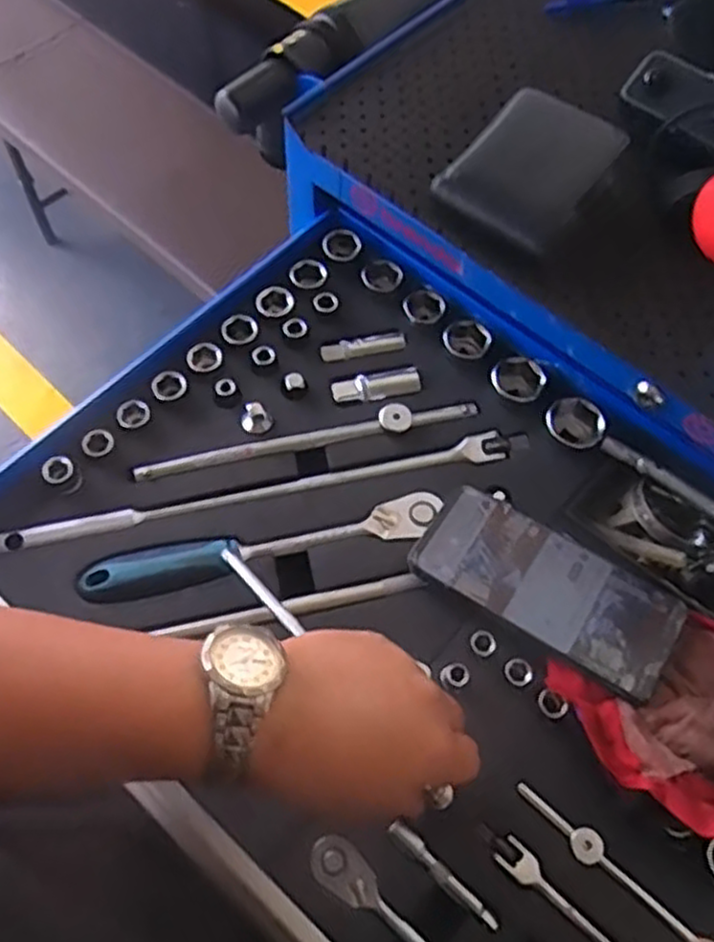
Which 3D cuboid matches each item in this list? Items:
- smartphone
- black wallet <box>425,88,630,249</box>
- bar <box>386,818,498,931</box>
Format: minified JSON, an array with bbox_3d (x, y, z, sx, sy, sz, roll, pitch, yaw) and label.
[{"bbox_3d":[0.120,0.072,0.471,0.160,0.013,0.074,31,66,13],"label":"smartphone"},{"bbox_3d":[0.120,-0.210,0.516,0.088,0.025,0.113,35,66,14],"label":"black wallet"},{"bbox_3d":[0.049,0.225,0.415,0.072,0.006,0.010,39,67,16],"label":"bar"}]

